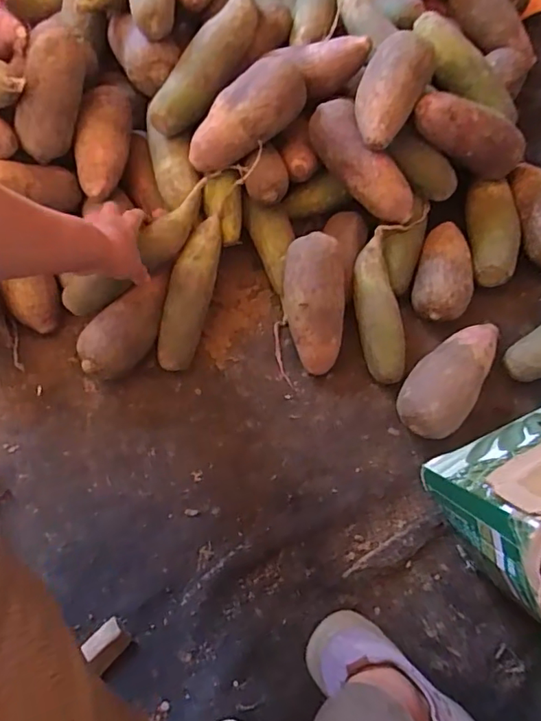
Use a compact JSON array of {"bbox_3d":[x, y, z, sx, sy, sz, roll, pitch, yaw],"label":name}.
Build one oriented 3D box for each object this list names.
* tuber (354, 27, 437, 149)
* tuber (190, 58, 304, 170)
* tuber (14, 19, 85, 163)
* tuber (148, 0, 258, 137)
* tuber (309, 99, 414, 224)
[{"bbox_3d":[0.137,-0.309,0.616,0.067,0.056,0.129,28,94,39],"label":"tuber"},{"bbox_3d":[-0.034,-0.290,0.637,0.160,0.052,0.076,-38,74,11],"label":"tuber"},{"bbox_3d":[-0.253,-0.306,0.624,0.050,0.150,0.071,29,29,10],"label":"tuber"},{"bbox_3d":[-0.071,-0.369,0.661,0.063,0.050,0.214,29,73,9],"label":"tuber"},{"bbox_3d":[0.113,-0.242,0.660,0.055,0.059,0.167,-40,90,-13],"label":"tuber"}]

